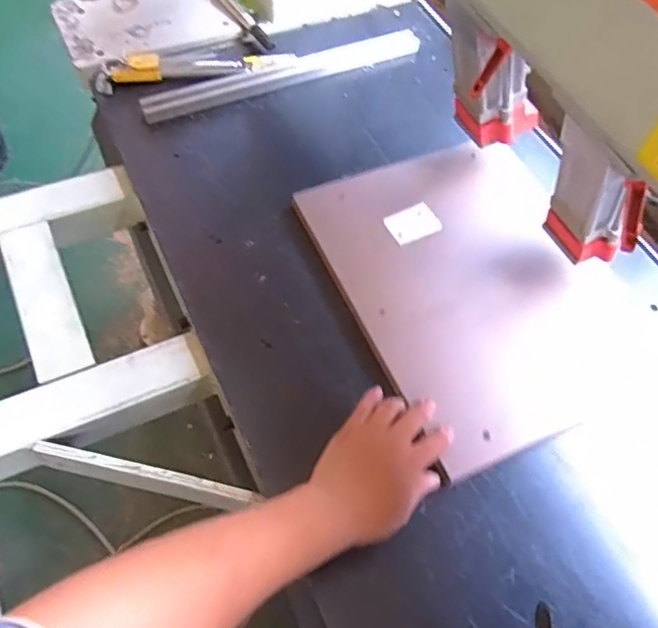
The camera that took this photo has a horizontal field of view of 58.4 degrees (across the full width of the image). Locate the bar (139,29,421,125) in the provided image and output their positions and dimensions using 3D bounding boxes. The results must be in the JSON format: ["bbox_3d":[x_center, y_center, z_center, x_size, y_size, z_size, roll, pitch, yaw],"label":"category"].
[{"bbox_3d":[-0.060,-0.350,0.849,0.422,0.013,0.054,-21,63,-16],"label":"bar"}]

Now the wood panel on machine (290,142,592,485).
[{"bbox_3d":[0.165,-0.035,0.677,0.296,0.028,0.373,-20,63,-15],"label":"wood panel on machine"}]

